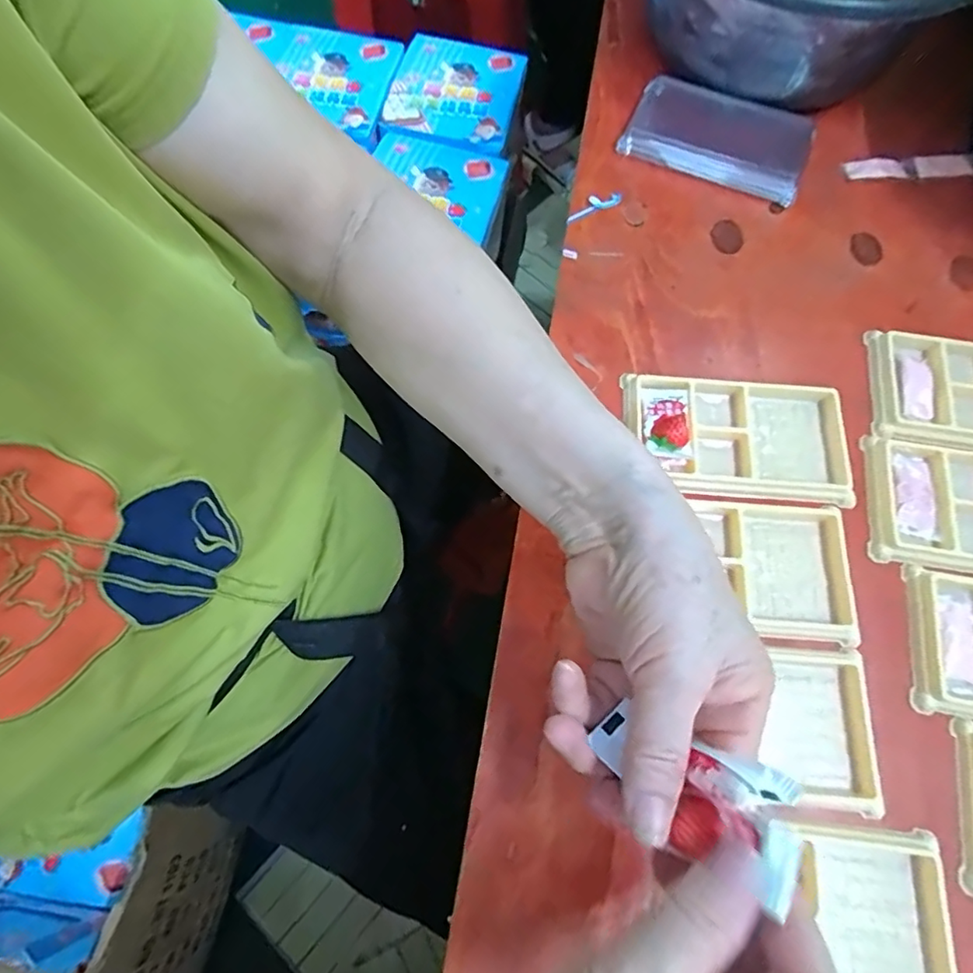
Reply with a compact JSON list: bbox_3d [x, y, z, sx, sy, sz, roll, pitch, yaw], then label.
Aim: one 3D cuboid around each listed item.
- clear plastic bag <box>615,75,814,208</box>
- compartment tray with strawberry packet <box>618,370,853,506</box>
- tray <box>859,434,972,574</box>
[{"bbox_3d":[0.176,-0.269,0.439,0.133,0.021,0.074,21,71,8],"label":"clear plastic bag"},{"bbox_3d":[0.152,-0.030,0.352,0.133,0.011,0.076,4,69,2],"label":"compartment tray with strawberry packet"},{"bbox_3d":[0.300,0.014,0.332,0.145,0.009,0.079,9,70,4],"label":"tray"}]

